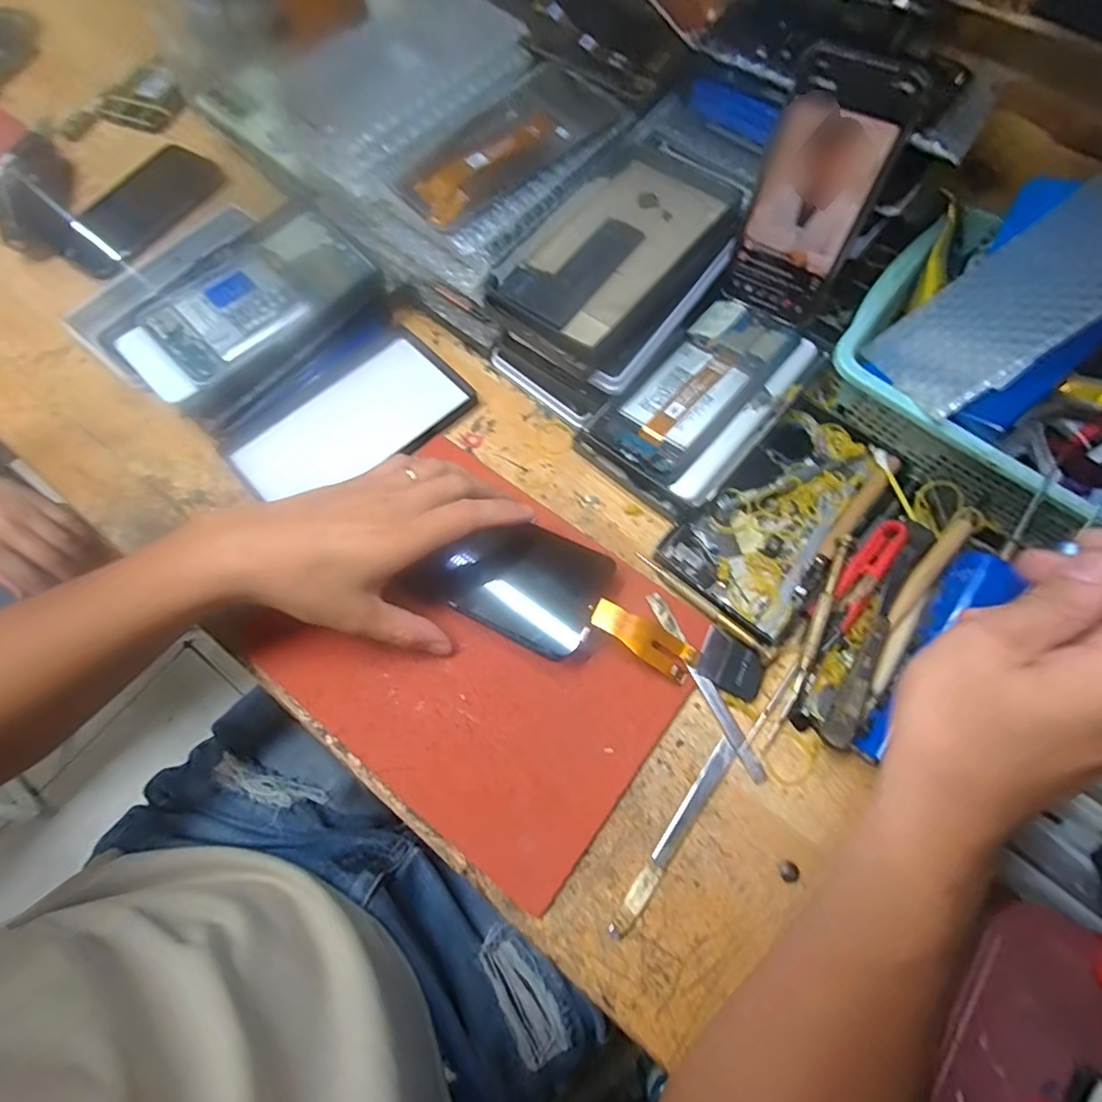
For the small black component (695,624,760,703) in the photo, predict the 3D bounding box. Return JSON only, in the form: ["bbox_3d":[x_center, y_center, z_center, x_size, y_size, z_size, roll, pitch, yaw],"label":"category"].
[{"bbox_3d":[0.116,0.072,0.364,0.041,0.004,0.034,28,72,12],"label":"small black component"}]

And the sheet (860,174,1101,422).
[{"bbox_3d":[0.281,-0.153,0.333,0.162,0.008,0.086,-38,43,26],"label":"sheet"}]

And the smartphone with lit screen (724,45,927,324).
[{"bbox_3d":[0.171,-0.230,0.378,0.073,0.146,0.009,32,52,15],"label":"smartphone with lit screen"}]

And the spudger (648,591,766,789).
[{"bbox_3d":[0.097,0.084,0.361,0.010,0.006,0.129,-26,70,-9],"label":"spudger"}]

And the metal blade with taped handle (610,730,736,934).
[{"bbox_3d":[0.073,0.166,0.333,0.012,0.009,0.123,36,73,14],"label":"metal blade with taped handle"}]

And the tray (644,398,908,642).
[{"bbox_3d":[0.166,-0.027,0.400,0.096,0.020,0.174,42,75,16],"label":"tray"}]

